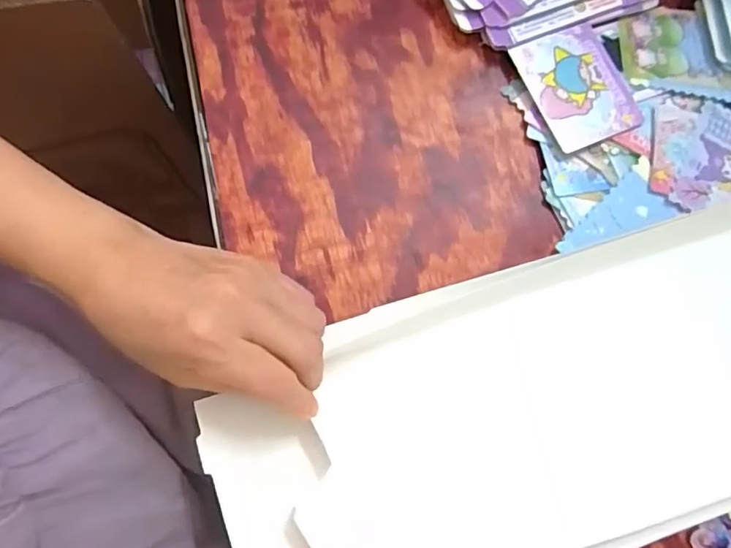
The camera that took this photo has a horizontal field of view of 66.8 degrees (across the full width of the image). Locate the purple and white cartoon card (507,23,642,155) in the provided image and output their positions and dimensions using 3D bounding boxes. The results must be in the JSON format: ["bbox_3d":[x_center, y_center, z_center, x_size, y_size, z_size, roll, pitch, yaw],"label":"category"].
[{"bbox_3d":[0.143,-0.126,0.374,0.061,0.007,0.082,-22,81,-7],"label":"purple and white cartoon card"}]

